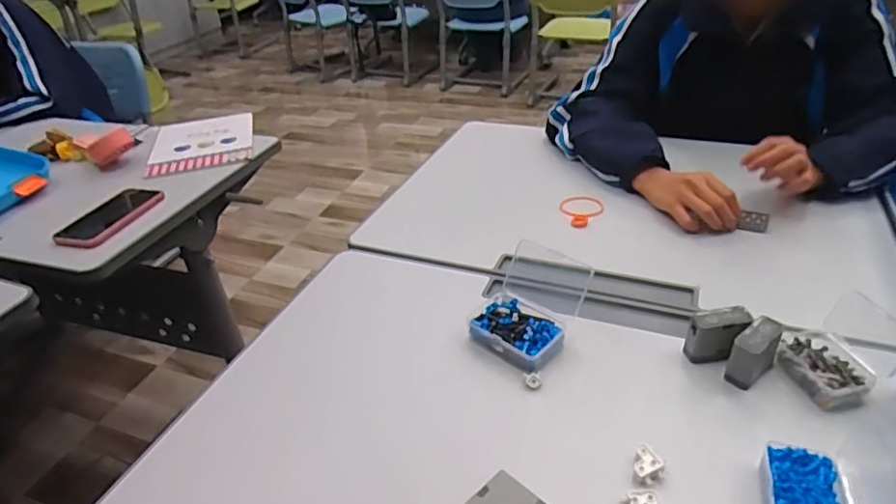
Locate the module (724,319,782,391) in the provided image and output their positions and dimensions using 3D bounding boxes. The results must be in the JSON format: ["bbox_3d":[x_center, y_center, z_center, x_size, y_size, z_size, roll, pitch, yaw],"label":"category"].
[{"bbox_3d":[0.295,0.095,0.540,0.053,0.055,0.027,-28,41,-30],"label":"module"}]

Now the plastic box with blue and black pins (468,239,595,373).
[{"bbox_3d":[0.083,0.057,0.605,0.106,0.068,0.122,23,43,34],"label":"plastic box with blue and black pins"}]

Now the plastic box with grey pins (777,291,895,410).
[{"bbox_3d":[0.363,0.091,0.525,0.074,0.068,0.083,-14,36,-13],"label":"plastic box with grey pins"}]

